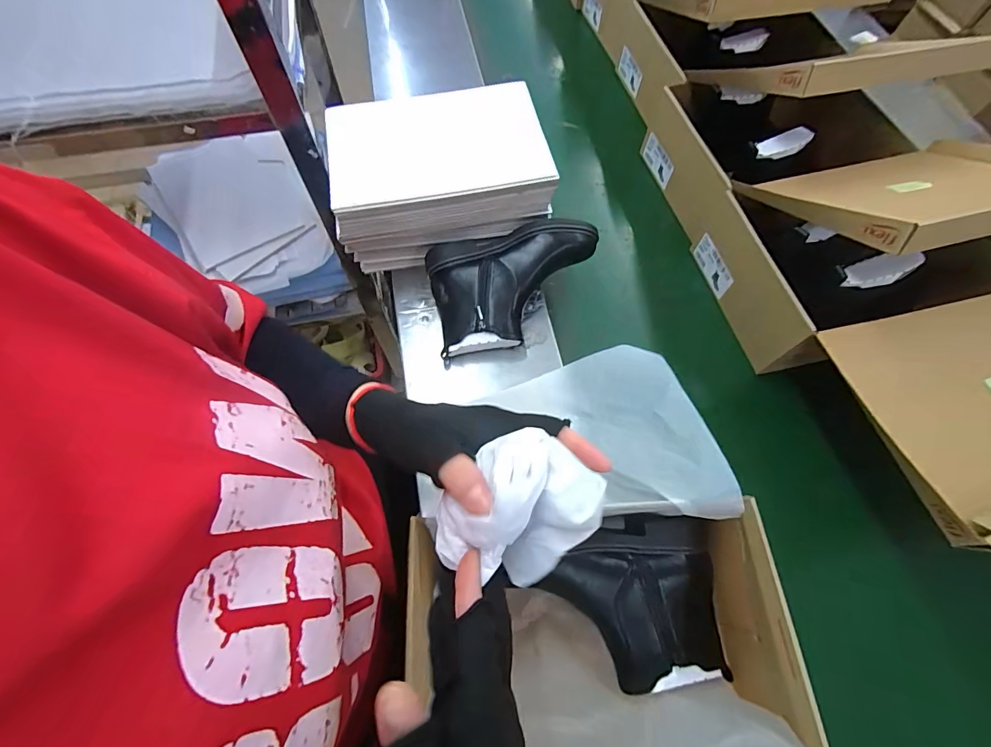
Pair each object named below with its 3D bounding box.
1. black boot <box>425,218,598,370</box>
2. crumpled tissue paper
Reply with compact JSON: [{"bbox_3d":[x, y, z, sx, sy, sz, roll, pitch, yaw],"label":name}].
[{"bbox_3d":[0.030,-0.129,0.603,0.240,0.089,0.157,-10,66,-5],"label":"black boot"},{"bbox_3d":[0.013,0.082,0.243,0.075,0.073,0.088,39,71,15],"label":"crumpled tissue paper"}]

